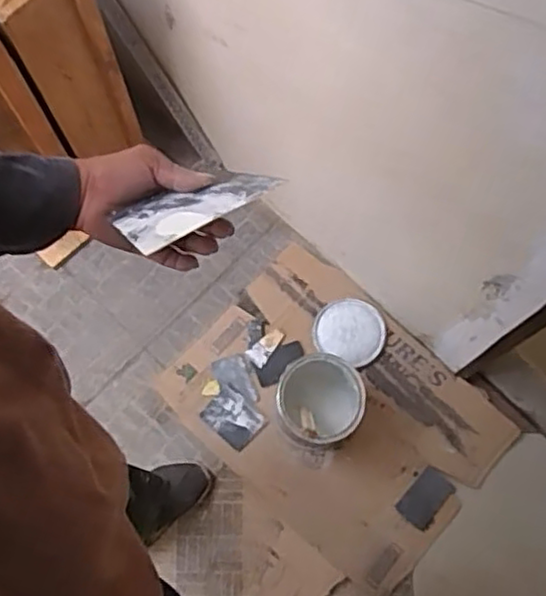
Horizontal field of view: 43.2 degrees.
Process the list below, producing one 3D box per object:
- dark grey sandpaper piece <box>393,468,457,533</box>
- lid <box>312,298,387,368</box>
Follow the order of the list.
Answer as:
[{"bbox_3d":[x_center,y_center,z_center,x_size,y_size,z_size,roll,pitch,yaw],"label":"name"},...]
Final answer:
[{"bbox_3d":[0.317,0.417,1.431,0.078,0.007,0.118,42,72,8],"label":"dark grey sandpaper piece"},{"bbox_3d":[0.169,0.071,1.513,0.153,0.017,0.140,0,73,-1],"label":"lid"}]

